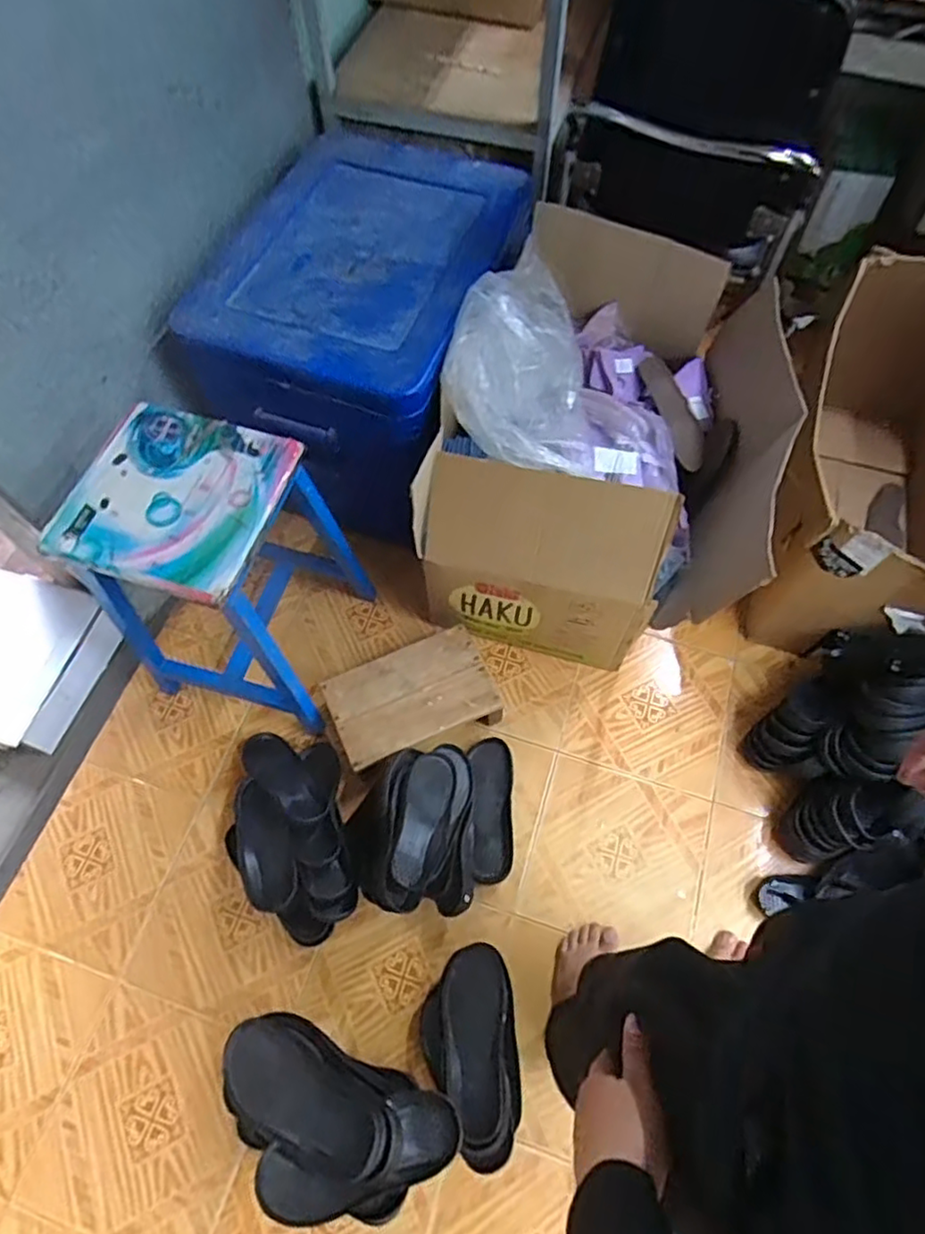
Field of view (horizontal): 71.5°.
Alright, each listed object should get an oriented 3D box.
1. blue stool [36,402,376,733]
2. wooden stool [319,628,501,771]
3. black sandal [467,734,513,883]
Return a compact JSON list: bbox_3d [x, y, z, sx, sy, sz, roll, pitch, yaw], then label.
[{"bbox_3d":[-0.370,-0.059,1.095,0.314,0.516,0.322,16,65,6],"label":"blue stool"},{"bbox_3d":[-0.090,0.161,1.219,0.300,0.112,0.181,-23,67,-11],"label":"wooden stool"},{"bbox_3d":[0.052,0.349,1.178,0.085,0.066,0.255,2,64,0],"label":"black sandal"}]

